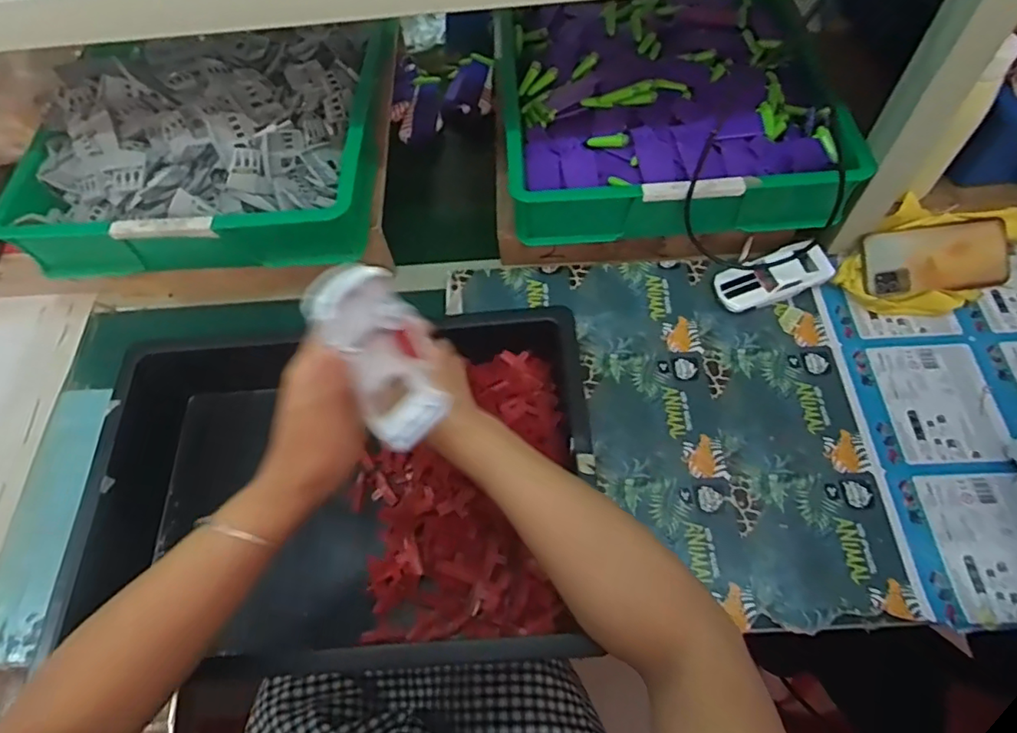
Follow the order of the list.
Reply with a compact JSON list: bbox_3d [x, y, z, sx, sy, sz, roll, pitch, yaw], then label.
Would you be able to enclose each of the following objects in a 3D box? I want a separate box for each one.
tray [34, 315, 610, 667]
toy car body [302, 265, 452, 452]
[{"bbox_3d":[-0.152,0.107,0.557,0.441,0.098,0.309,-3,60,2],"label":"tray"},{"bbox_3d":[-0.082,-0.008,0.384,0.058,0.134,0.036,-27,41,-11],"label":"toy car body"}]

